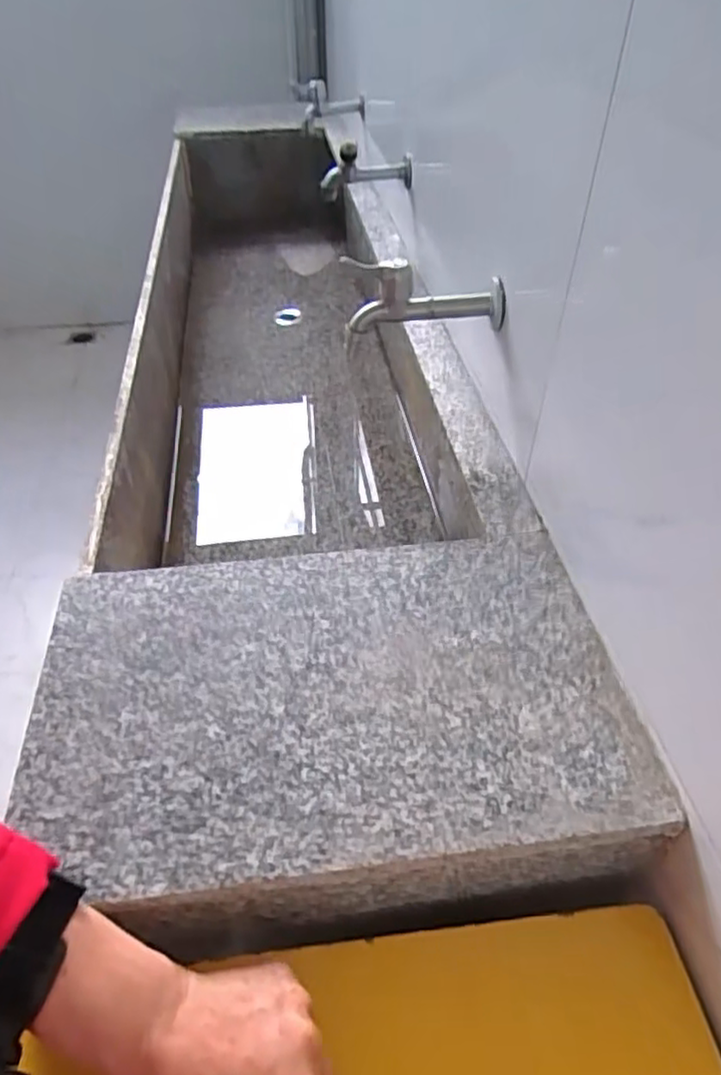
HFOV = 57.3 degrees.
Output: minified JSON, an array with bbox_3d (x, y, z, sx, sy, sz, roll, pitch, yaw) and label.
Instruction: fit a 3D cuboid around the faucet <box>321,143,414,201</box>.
[{"bbox_3d":[0.010,-0.508,0.928,0.133,0.068,0.080,-2,44,0],"label":"faucet"}]

